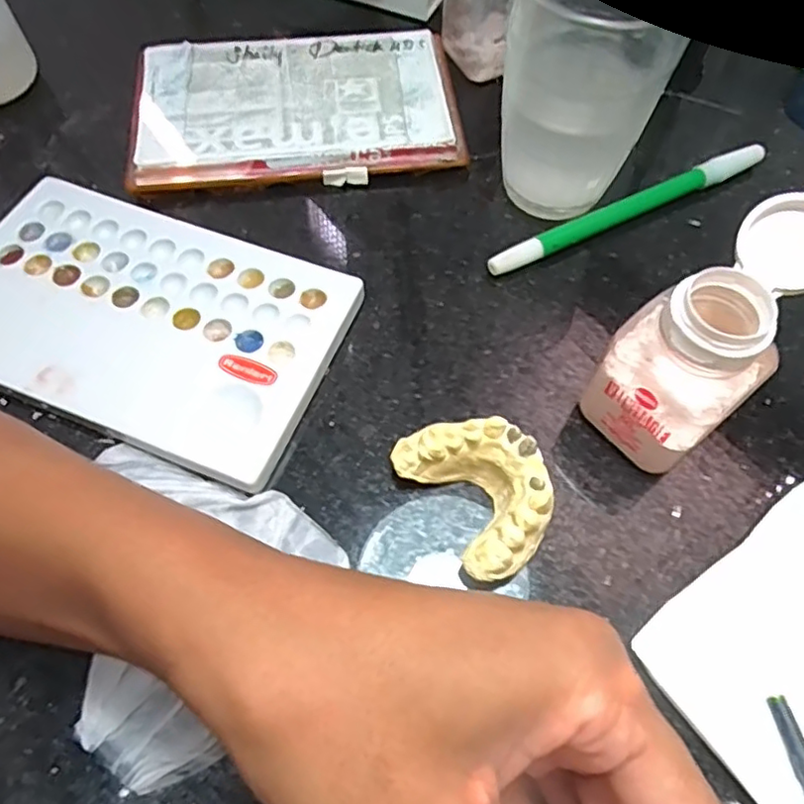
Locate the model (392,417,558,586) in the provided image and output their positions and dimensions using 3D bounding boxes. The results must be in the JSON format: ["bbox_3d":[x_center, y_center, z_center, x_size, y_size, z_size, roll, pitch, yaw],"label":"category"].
[{"bbox_3d":[0.027,0.029,0.208,0.038,0.025,0.054,-30,66,-15],"label":"model"}]

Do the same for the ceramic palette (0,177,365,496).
[{"bbox_3d":[-0.102,-0.032,0.245,0.152,0.015,0.090,20,64,10],"label":"ceramic palette"}]

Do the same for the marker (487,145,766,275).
[{"bbox_3d":[0.101,-0.084,0.276,0.143,0.011,0.009,-24,64,-12],"label":"marker"}]

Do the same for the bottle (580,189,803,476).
[{"bbox_3d":[0.100,-0.020,0.205,0.066,0.076,0.041,-39,68,-18],"label":"bottle"}]

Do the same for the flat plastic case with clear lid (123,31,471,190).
[{"bbox_3d":[-0.050,-0.140,0.299,0.148,0.018,0.089,-9,62,-5],"label":"flat plastic case with clear lid"}]

